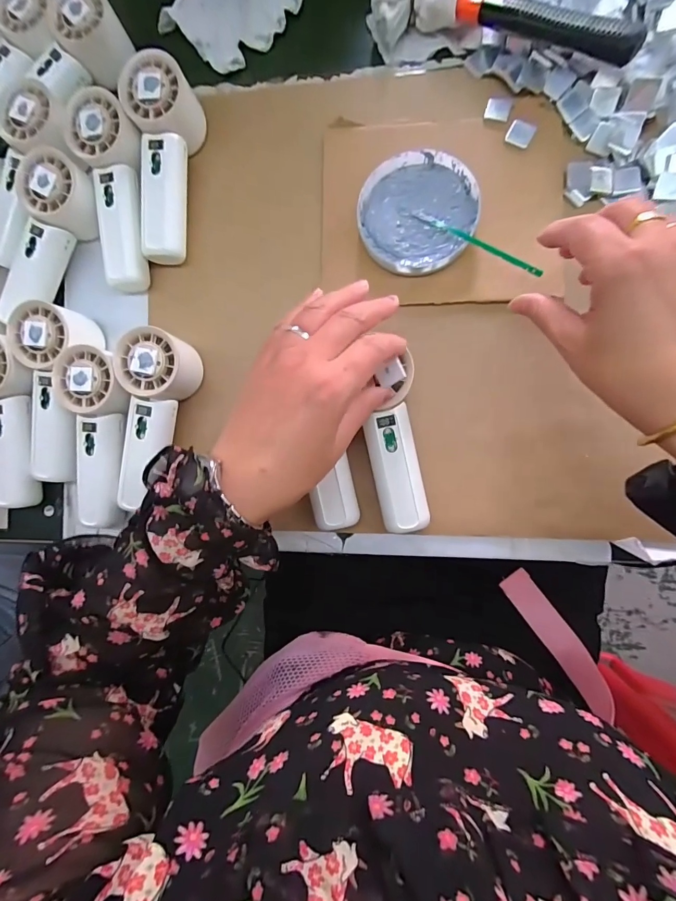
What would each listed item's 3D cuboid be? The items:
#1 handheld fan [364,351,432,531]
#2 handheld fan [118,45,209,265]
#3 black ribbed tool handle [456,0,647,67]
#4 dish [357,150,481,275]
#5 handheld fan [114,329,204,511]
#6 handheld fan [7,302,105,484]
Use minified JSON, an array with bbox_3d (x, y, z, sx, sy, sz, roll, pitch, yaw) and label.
[{"bbox_3d":[0.046,-0.003,0.313,0.043,0.029,0.134,-4,98,5],"label":"handheld fan"},{"bbox_3d":[-0.157,-0.255,0.360,0.052,0.043,0.159,5,99,6],"label":"handheld fan"},{"bbox_3d":[0.166,-0.340,0.317,0.152,0.025,0.021,39,89,19],"label":"black ribbed tool handle"},{"bbox_3d":[0.070,-0.202,0.343,0.097,0.017,0.098,0,85,5],"label":"dish"},{"bbox_3d":[-0.168,-0.027,0.353,0.051,0.047,0.153,19,100,7],"label":"handheld fan"},{"bbox_3d":[-0.256,-0.050,0.364,0.055,0.042,0.154,7,98,6],"label":"handheld fan"}]

